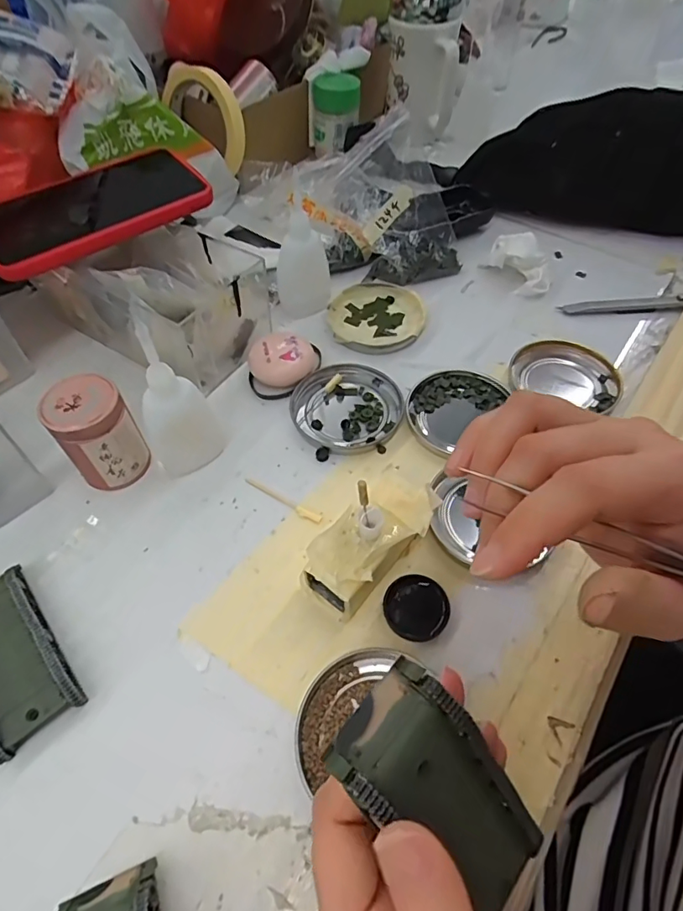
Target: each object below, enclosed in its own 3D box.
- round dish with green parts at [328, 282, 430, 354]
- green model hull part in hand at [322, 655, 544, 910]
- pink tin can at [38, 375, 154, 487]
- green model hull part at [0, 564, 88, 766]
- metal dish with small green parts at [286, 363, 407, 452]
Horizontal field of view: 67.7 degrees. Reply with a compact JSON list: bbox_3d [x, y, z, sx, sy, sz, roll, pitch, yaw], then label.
[{"bbox_3d":[0.029,-0.116,0.429,0.078,0.017,0.081,0,54,0],"label":"round dish with green parts"},{"bbox_3d":[0.039,0.115,0.174,0.091,0.019,0.042,51,60,-17],"label":"green model hull part in hand"},{"bbox_3d":[-0.152,-0.012,0.320,0.043,0.065,0.042,0,54,0],"label":"pink tin can"},{"bbox_3d":[-0.175,0.103,0.266,0.045,0.020,0.091,-34,61,-22],"label":"green model hull part"},{"bbox_3d":[0.004,-0.035,0.369,0.074,0.010,0.078,0,54,0],"label":"metal dish with small green parts"}]

